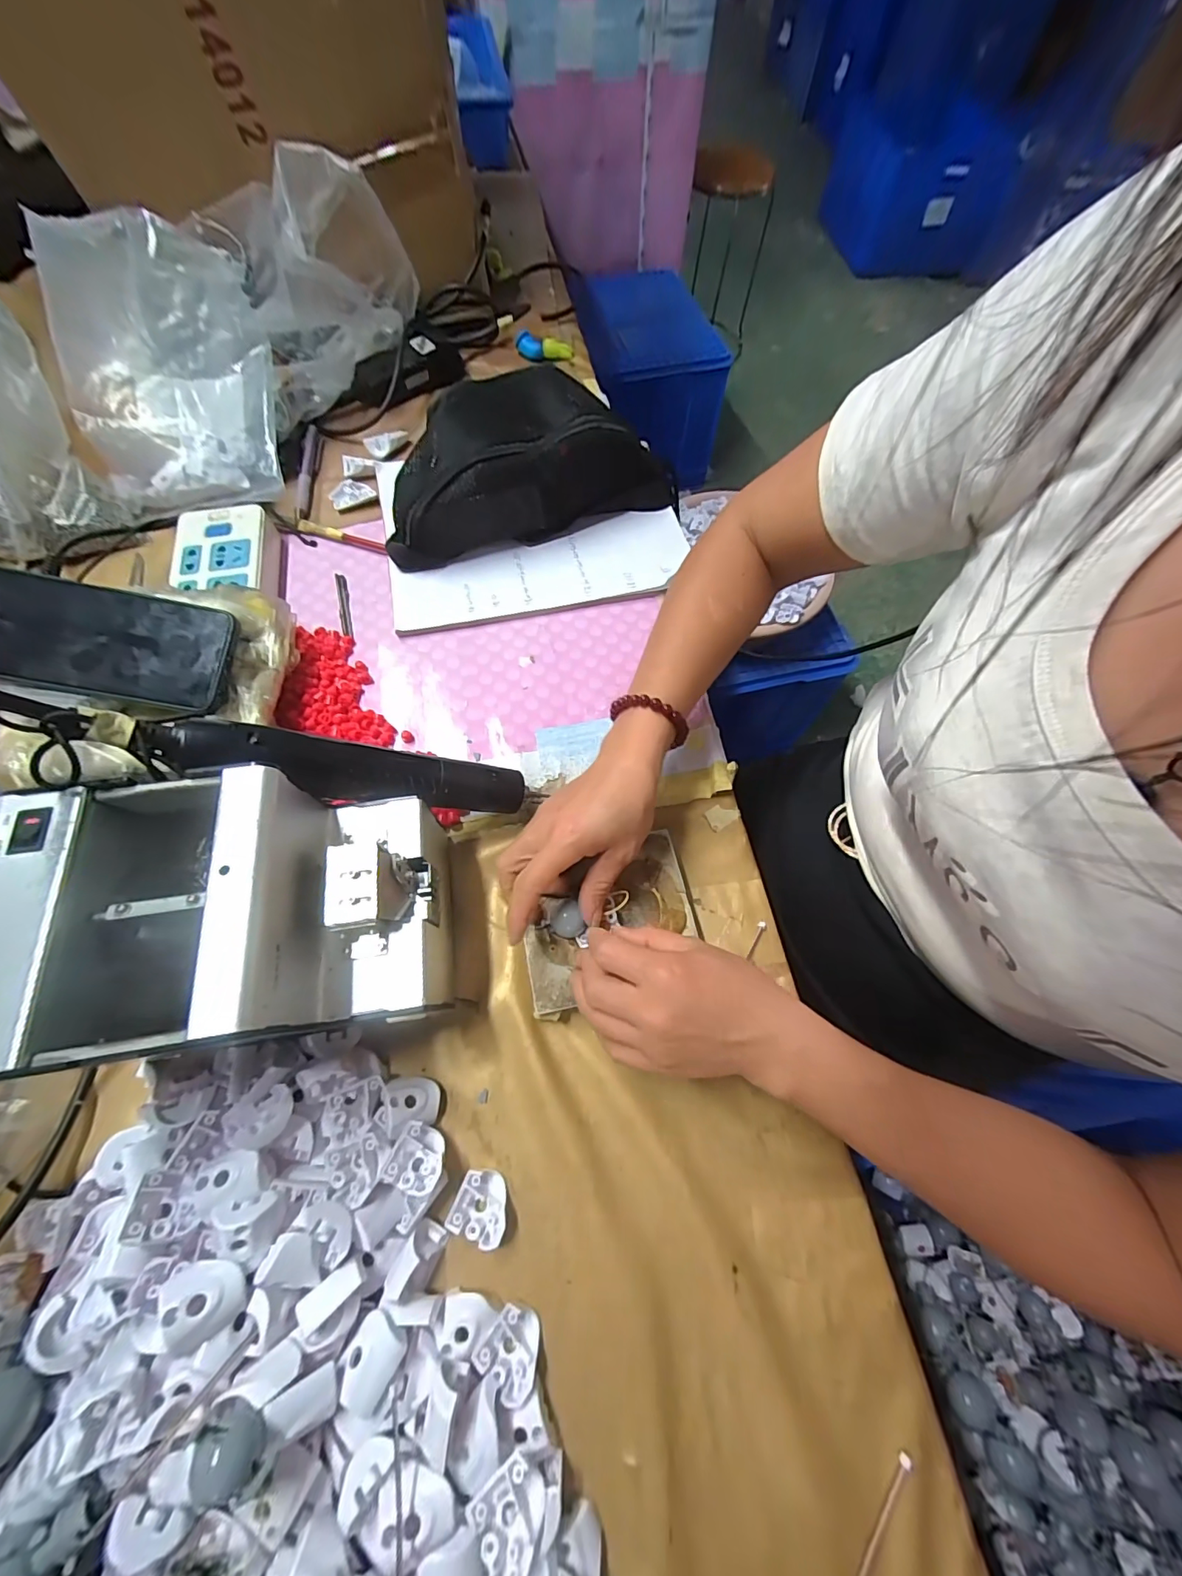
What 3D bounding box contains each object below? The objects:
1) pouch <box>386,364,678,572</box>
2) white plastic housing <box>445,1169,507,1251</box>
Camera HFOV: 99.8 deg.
[{"bbox_3d":[-0.065,-0.320,0.474,0.275,0.082,0.134,-17,70,-9],"label":"pouch"},{"bbox_3d":[-0.063,0.246,0.293,0.032,0.014,0.031,26,69,8],"label":"white plastic housing"}]

